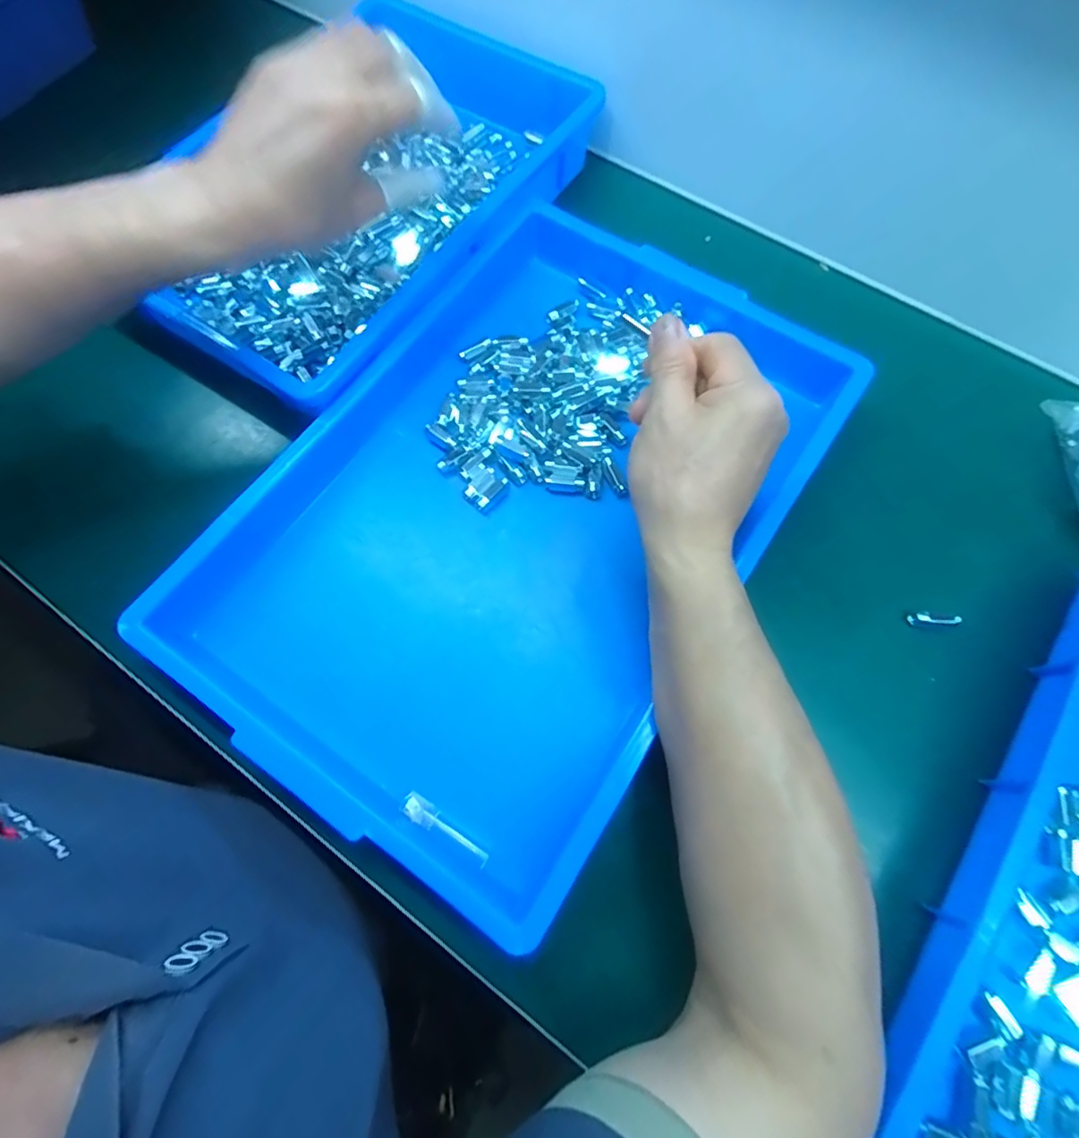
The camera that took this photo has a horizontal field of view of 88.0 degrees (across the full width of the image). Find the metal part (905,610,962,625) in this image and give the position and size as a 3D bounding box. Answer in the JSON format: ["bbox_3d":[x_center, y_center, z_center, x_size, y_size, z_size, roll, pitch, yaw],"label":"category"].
[{"bbox_3d":[0.258,0.033,0.363,0.030,0.010,0.007,3,71,1],"label":"metal part"}]

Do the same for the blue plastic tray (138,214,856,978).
[{"bbox_3d":[-0.002,-0.047,0.370,0.284,0.064,0.444,34,78,11],"label":"blue plastic tray"}]

